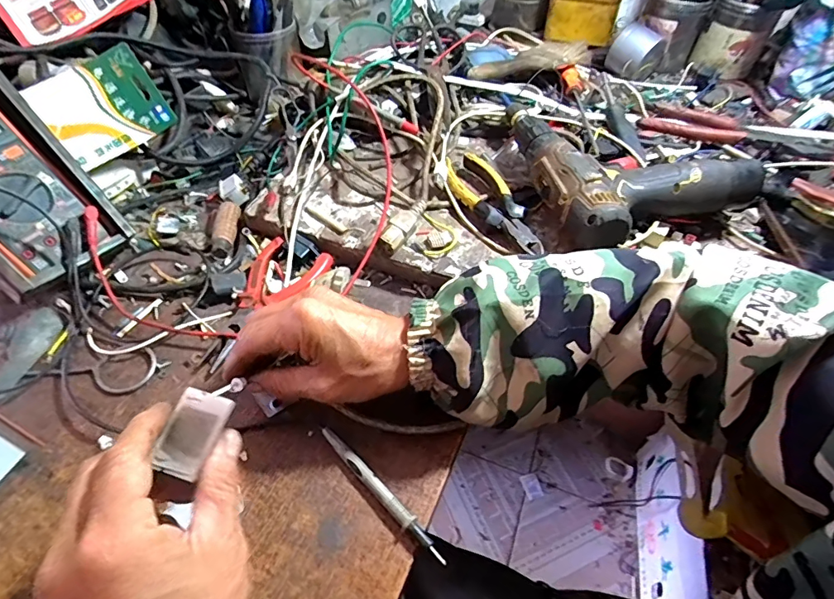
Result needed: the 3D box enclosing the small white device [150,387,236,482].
[{"bbox_3d":[-0.127,0.075,0.261,0.032,0.007,0.046,13,54,9],"label":"small white device"}]

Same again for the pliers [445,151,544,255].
[{"bbox_3d":[0.074,-0.098,0.453,0.049,0.011,0.145,-22,56,-16],"label":"pliers"}]

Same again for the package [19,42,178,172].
[{"bbox_3d":[-0.305,-0.190,0.454,0.100,0.013,0.087,-32,101,-9],"label":"package"}]

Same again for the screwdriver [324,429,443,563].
[{"bbox_3d":[-0.026,0.133,0.323,0.010,0.009,0.121,-38,61,-25],"label":"screwdriver"}]

